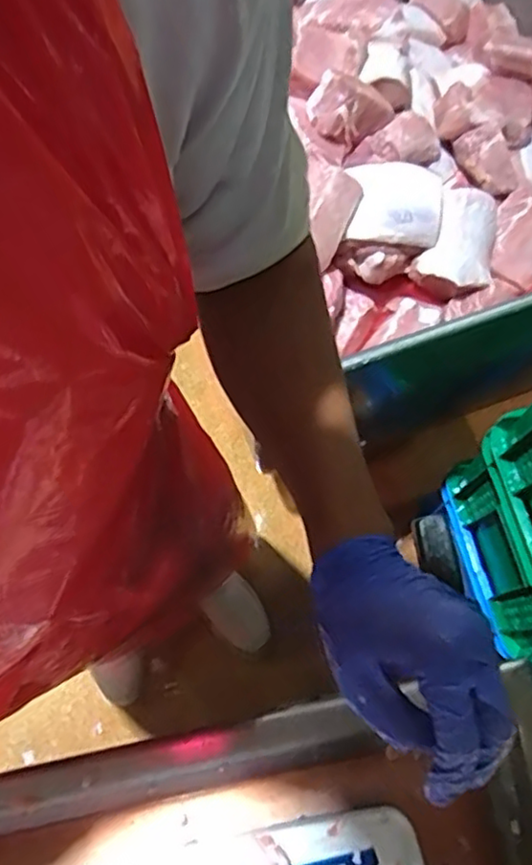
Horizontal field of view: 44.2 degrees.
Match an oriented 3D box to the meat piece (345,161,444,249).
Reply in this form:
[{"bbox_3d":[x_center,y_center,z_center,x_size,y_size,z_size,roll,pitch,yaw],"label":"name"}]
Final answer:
[{"bbox_3d":[0.181,-0.321,0.916,0.134,0.037,0.122,1,72,1],"label":"meat piece"}]

